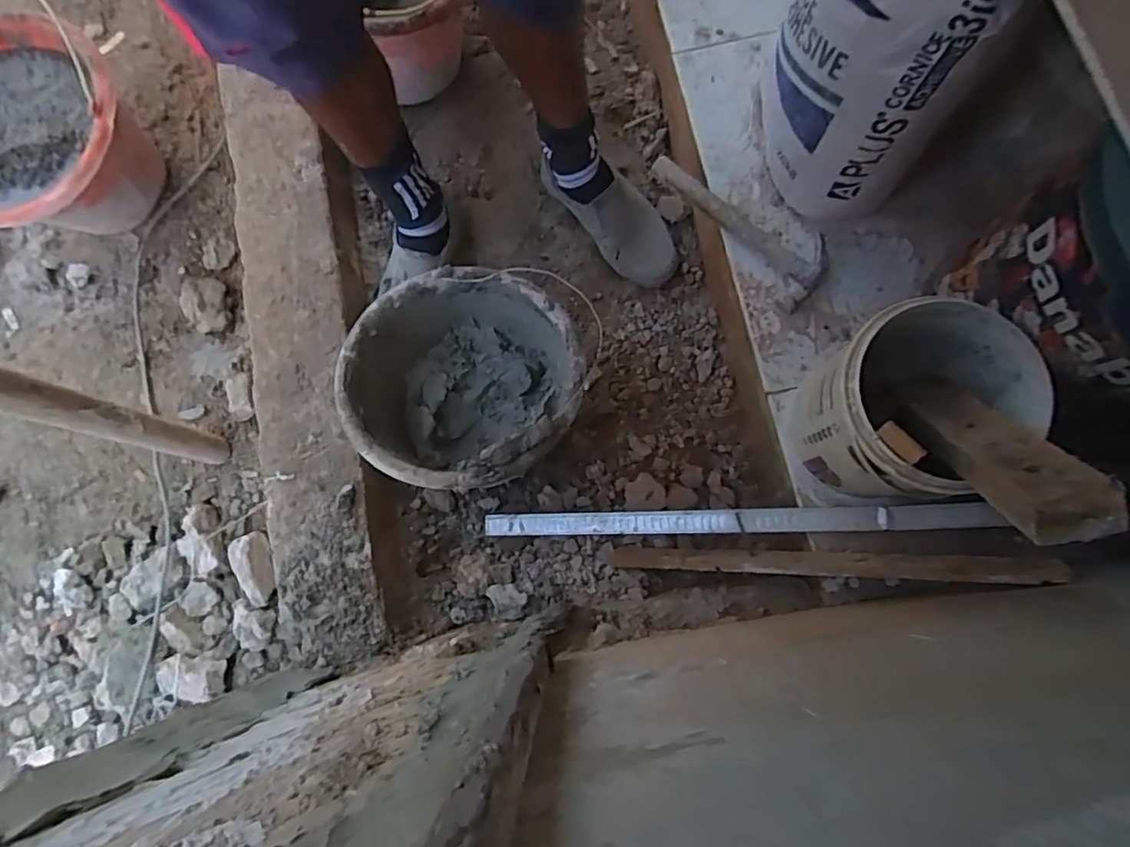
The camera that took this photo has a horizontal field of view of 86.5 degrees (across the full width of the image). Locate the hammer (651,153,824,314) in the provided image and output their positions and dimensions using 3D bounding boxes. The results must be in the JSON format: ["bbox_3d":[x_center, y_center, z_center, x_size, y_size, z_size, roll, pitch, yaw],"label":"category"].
[{"bbox_3d":[0.231,-0.269,0.782,0.082,0.029,0.262,-40,81,-6],"label":"hammer"}]

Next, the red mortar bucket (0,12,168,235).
[{"bbox_3d":[-0.755,-0.398,0.896,0.263,0.204,0.290,22,79,6],"label":"red mortar bucket"}]

